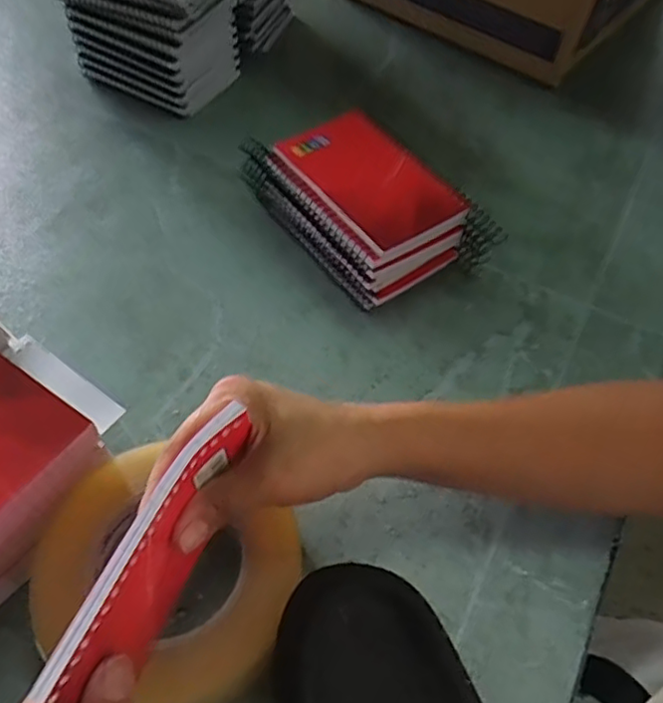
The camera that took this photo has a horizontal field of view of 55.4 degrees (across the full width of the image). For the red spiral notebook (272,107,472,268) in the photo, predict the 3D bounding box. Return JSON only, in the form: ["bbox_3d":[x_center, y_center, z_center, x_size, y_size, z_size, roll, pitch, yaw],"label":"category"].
[{"bbox_3d":[0.026,-0.122,0.443,0.079,0.015,0.132,-27,61,-20],"label":"red spiral notebook"}]

